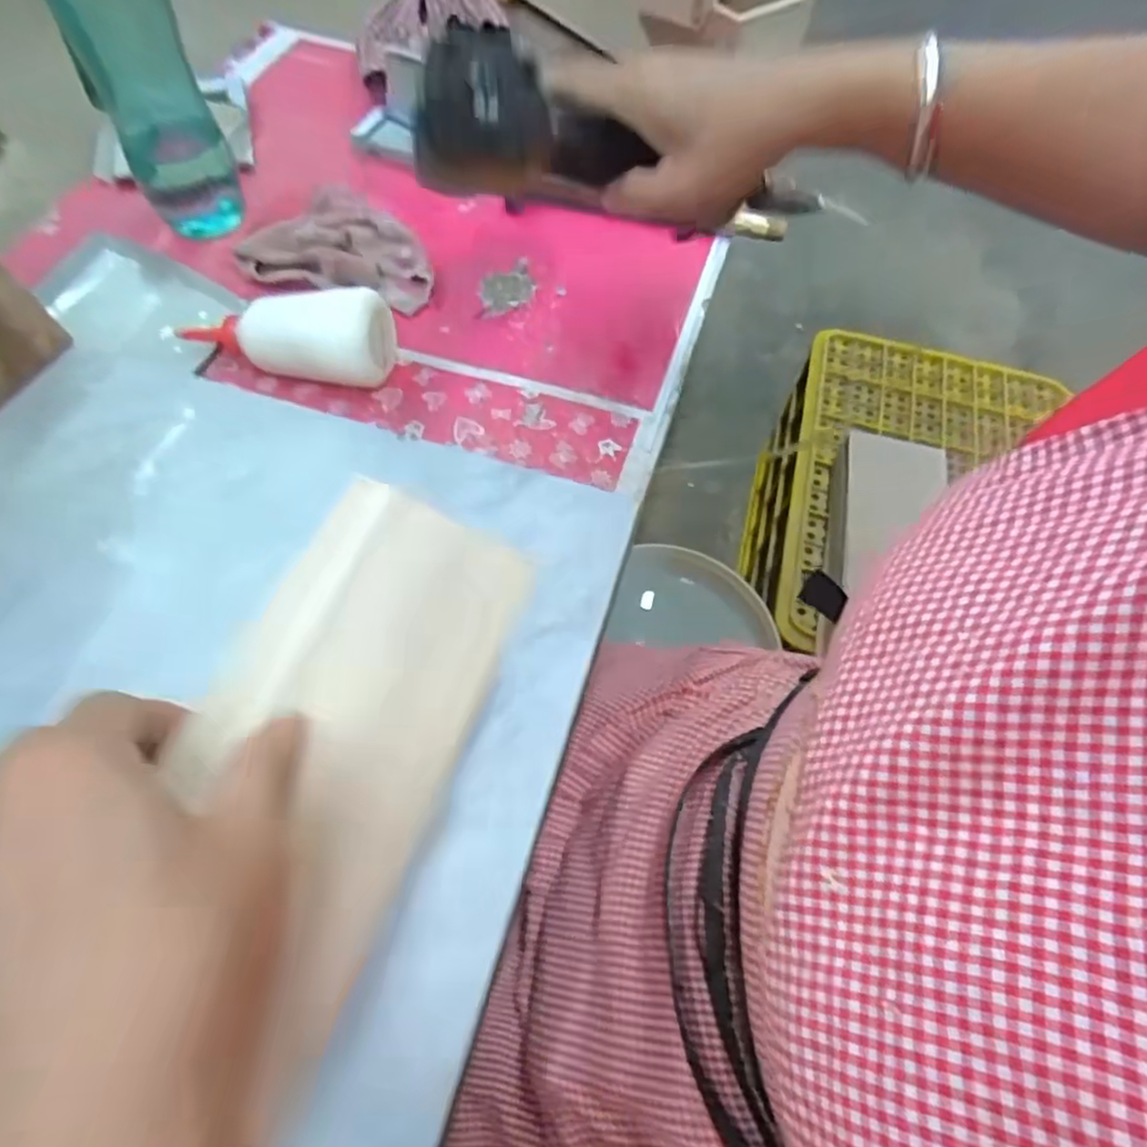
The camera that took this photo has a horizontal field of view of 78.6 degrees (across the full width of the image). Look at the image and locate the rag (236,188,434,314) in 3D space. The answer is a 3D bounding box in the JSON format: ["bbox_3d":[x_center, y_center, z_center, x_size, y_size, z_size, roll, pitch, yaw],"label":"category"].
[{"bbox_3d":[-0.187,-0.274,0.579,0.160,0.028,0.097,15,59,4],"label":"rag"}]

